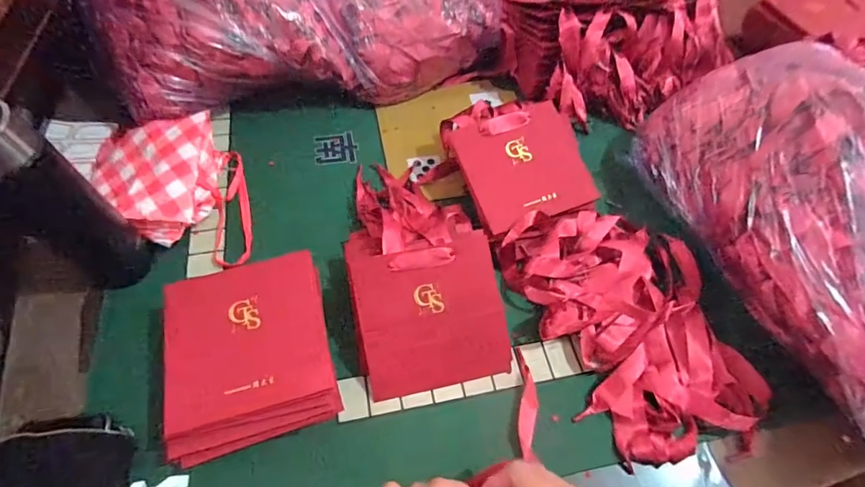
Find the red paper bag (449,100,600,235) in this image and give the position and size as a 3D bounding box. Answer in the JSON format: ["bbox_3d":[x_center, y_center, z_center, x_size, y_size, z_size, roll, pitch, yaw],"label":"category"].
[{"bbox_3d":[0.112,-0.094,0.524,0.149,0.012,0.137,-19,77,-8],"label":"red paper bag"}]

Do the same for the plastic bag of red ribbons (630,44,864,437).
[{"bbox_3d":[0.413,0.001,0.413,0.209,0.151,0.488,-10,58,-11],"label":"plastic bag of red ribbons"}]

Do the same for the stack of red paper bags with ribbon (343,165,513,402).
[{"bbox_3d":[-0.022,0.006,0.478,0.148,0.069,0.284,-11,59,-11],"label":"stack of red paper bags with ribbon"}]

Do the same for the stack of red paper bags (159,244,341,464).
[{"bbox_3d":[-0.168,0.099,0.408,0.143,0.048,0.159,-12,59,-11],"label":"stack of red paper bags"}]

